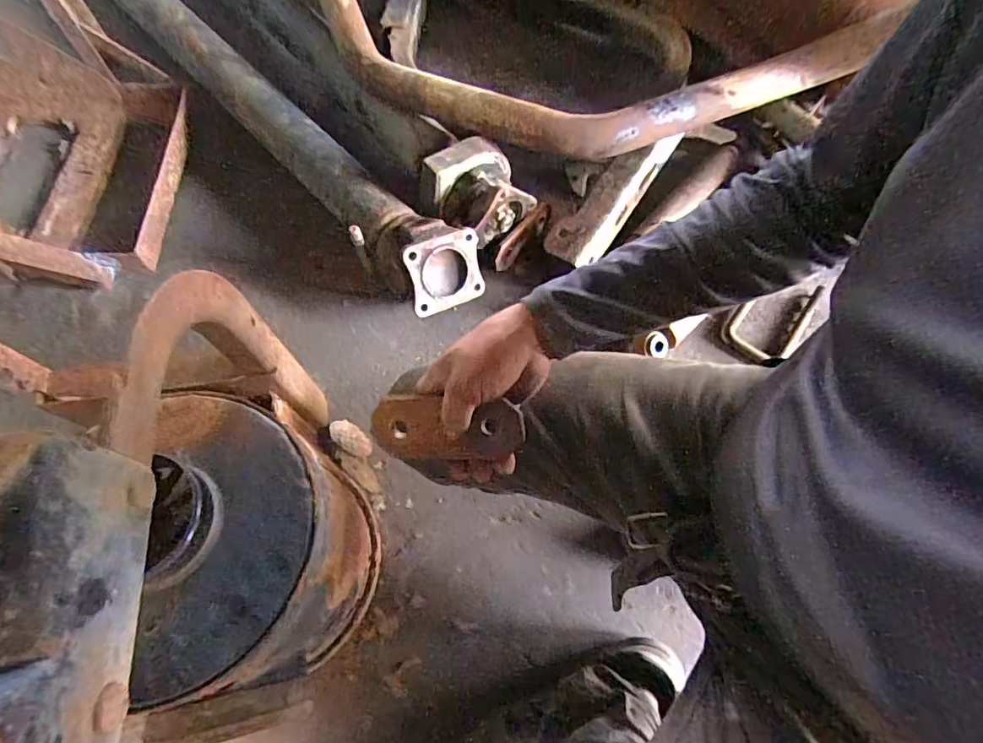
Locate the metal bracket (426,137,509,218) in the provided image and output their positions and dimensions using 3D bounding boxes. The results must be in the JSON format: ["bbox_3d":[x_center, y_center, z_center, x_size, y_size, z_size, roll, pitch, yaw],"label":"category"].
[{"bbox_3d":[-0.028,-0.299,0.787,0.136,0.069,0.072,-19,66,-10],"label":"metal bracket"}]

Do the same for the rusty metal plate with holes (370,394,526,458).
[{"bbox_3d":[-0.044,0.051,0.473,0.145,0.015,0.062,-5,107,18],"label":"rusty metal plate with holes"}]

